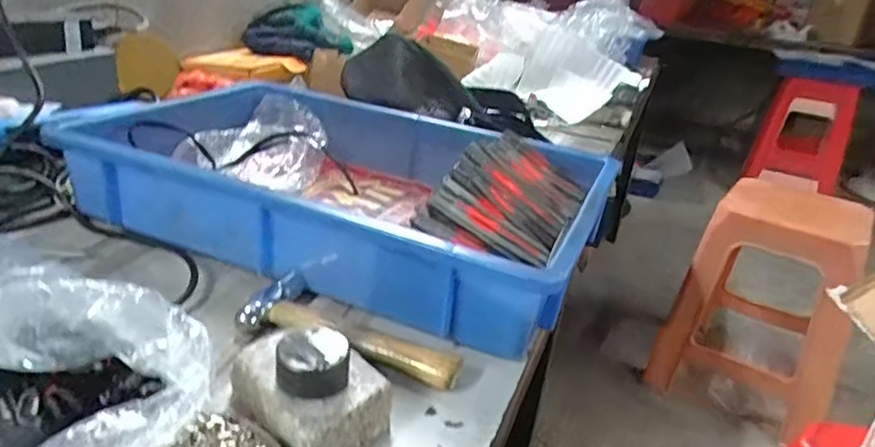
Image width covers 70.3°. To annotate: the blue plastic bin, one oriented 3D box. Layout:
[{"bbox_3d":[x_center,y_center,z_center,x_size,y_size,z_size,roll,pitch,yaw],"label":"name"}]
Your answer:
[{"bbox_3d":[-0.076,-0.037,0.569,0.430,0.081,0.292,14,25,17],"label":"blue plastic bin"}]

